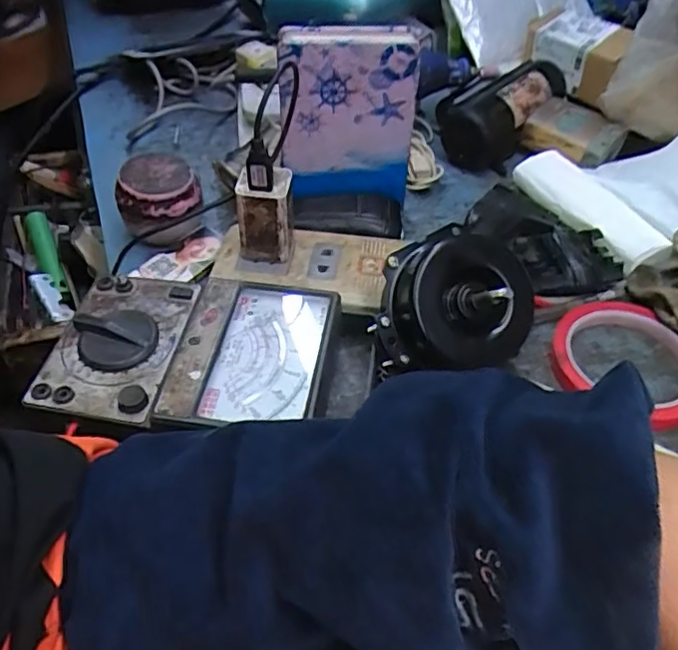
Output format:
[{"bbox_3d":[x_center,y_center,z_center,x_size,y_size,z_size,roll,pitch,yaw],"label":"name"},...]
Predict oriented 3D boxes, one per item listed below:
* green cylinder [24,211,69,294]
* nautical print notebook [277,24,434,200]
[{"bbox_3d":[-0.288,-0.069,0.606,0.023,0.024,0.089,-22,77,-20],"label":"green cylinder"},{"bbox_3d":[0.008,-0.149,0.451,0.099,0.132,0.022,-6,48,-8],"label":"nautical print notebook"}]

